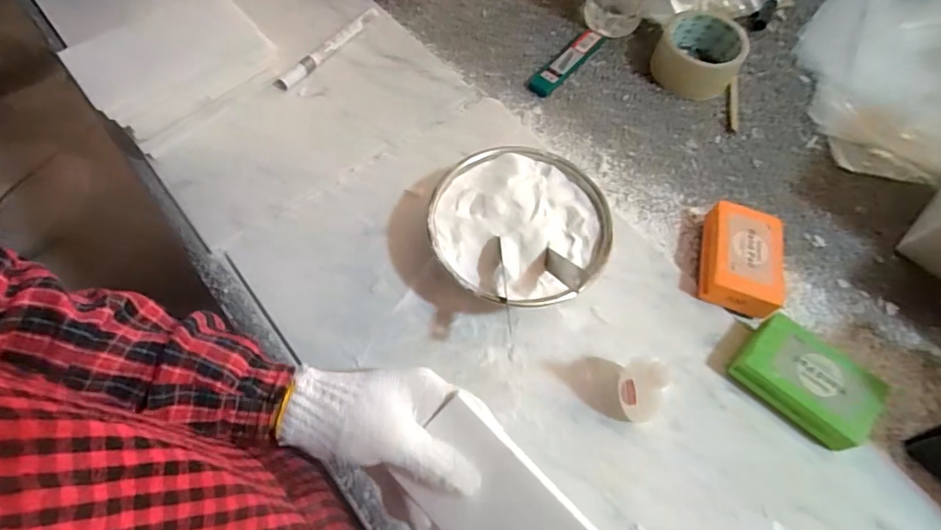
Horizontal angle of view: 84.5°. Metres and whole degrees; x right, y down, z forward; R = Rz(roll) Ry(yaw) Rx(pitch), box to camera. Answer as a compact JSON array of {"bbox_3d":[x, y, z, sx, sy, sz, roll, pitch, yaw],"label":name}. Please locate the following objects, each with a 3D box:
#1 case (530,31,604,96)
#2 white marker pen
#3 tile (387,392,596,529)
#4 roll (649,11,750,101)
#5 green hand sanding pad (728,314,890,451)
[{"bbox_3d":[0.107,-0.226,0.575,0.025,0.012,0.115,37,67,15],"label":"case"},{"bbox_3d":[-0.154,-0.236,0.558,0.019,0.017,0.141,34,66,14],"label":"white marker pen"},{"bbox_3d":[0.022,0.162,0.328,0.147,0.010,0.081,46,107,10],"label":"tile"},{"bbox_3d":[0.249,-0.231,0.563,0.086,0.047,0.087,1,63,-2],"label":"roll"},{"bbox_3d":[0.259,0.089,0.403,0.099,0.033,0.058,40,68,17],"label":"green hand sanding pad"}]

